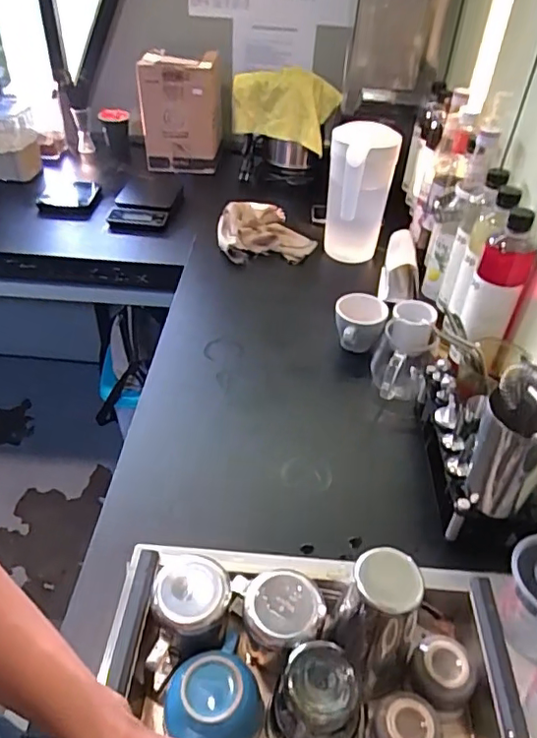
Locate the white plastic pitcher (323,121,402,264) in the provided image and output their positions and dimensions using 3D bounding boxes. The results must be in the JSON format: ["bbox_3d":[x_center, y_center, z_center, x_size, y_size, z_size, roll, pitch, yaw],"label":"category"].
[{"bbox_3d":[0.168,-0.320,1.065,0.113,0.270,0.101,4,41,1],"label":"white plastic pitcher"}]

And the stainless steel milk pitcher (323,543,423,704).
[{"bbox_3d":[0.103,0.248,0.524,0.076,0.161,0.075,2,41,-2],"label":"stainless steel milk pitcher"}]

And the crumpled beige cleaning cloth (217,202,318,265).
[{"bbox_3d":[-0.014,-0.301,1.181,0.202,0.055,0.208,-8,42,-13],"label":"crumpled beige cleaning cloth"}]

